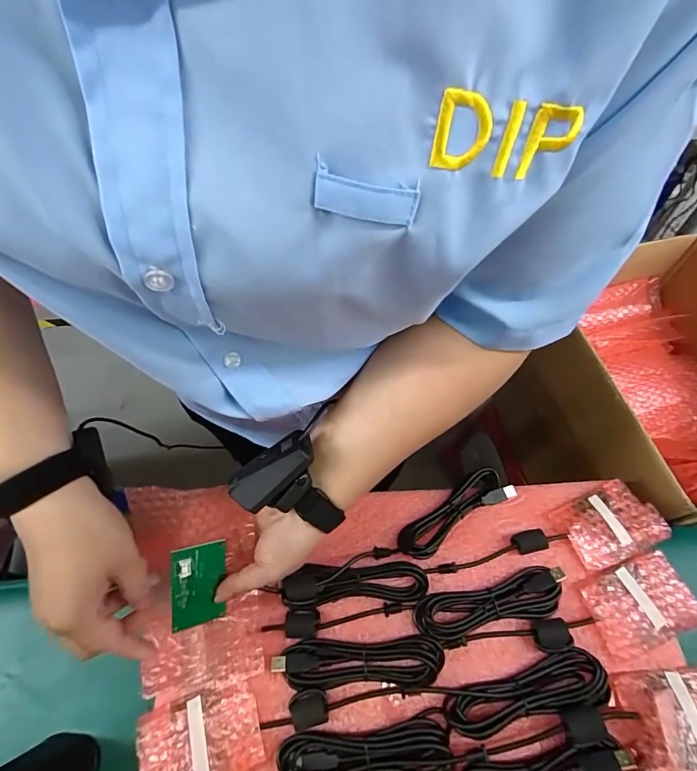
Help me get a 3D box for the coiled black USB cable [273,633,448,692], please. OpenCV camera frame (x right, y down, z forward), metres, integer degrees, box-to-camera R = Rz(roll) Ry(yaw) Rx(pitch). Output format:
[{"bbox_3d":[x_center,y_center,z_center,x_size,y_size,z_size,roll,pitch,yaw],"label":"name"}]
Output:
[{"bbox_3d":[0.009,0.259,0.377,0.154,0.013,0.038,-1,58,-2],"label":"coiled black USB cable"}]

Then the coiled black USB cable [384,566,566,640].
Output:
[{"bbox_3d":[0.129,0.218,0.399,0.175,0.020,0.042,-10,59,-8],"label":"coiled black USB cable"}]

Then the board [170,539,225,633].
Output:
[{"bbox_3d":[-0.128,0.171,0.346,0.045,0.005,0.067,-2,92,-36],"label":"board"}]

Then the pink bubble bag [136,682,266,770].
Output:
[{"bbox_3d":[-0.128,0.307,0.348,0.098,0.025,0.068,-15,60,-11],"label":"pink bubble bag"}]

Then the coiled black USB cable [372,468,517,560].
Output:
[{"bbox_3d":[0.107,0.148,0.448,0.174,0.022,0.043,-28,63,-17],"label":"coiled black USB cable"}]

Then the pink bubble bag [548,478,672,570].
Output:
[{"bbox_3d":[0.282,0.148,0.435,0.096,0.020,0.069,-22,61,-14],"label":"pink bubble bag"}]

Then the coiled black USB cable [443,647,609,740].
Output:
[{"bbox_3d":[0.160,0.278,0.364,0.147,0.023,0.043,-10,59,-8],"label":"coiled black USB cable"}]

